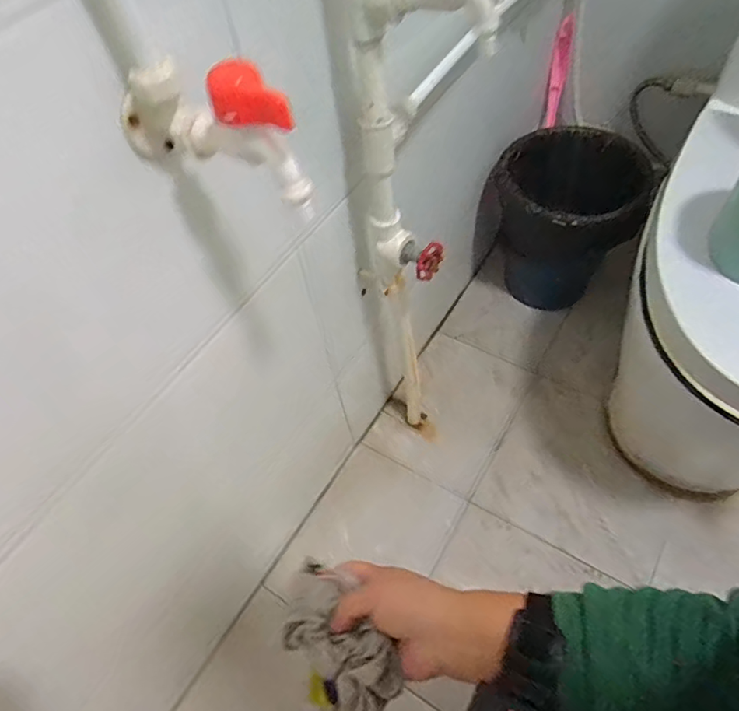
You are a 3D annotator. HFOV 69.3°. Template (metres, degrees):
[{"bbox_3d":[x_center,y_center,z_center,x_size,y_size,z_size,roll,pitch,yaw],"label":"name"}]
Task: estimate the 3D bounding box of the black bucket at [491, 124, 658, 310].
[{"bbox_3d":[0.356,-0.247,1.071,0.202,0.346,0.230,-28,57,-13],"label":"black bucket"}]

